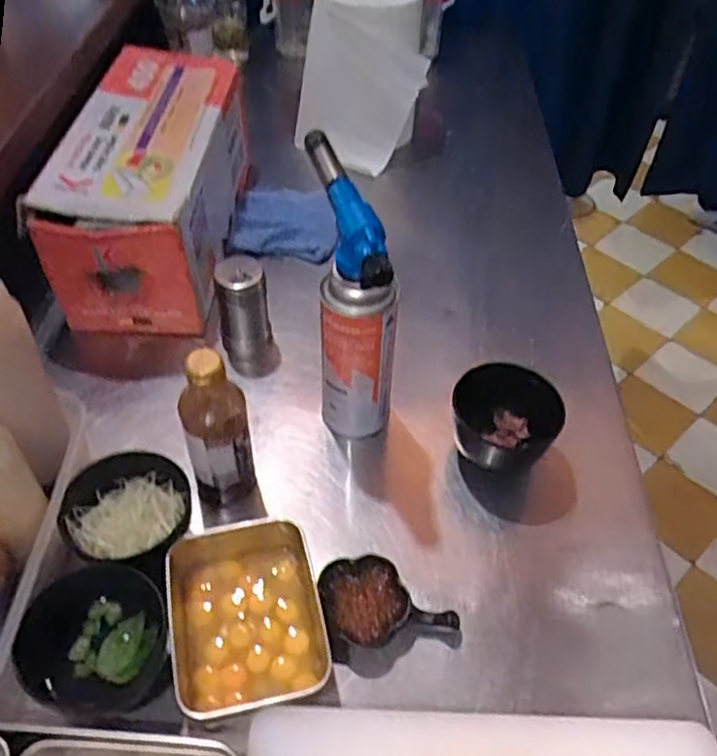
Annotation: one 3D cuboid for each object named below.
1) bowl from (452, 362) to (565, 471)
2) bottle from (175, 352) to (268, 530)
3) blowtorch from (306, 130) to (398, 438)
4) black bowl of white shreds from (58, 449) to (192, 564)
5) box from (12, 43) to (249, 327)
[{"bbox_3d":[0.137,0.039,0.643,0.097,0.060,0.091,1,48,-1],"label":"bowl"},{"bbox_3d":[-0.112,0.047,0.552,0.054,0.149,0.052,-11,49,-12],"label":"bottle"},{"bbox_3d":[-0.006,-0.071,0.620,0.062,0.230,0.147,-4,48,-6],"label":"blowtorch"},{"bbox_3d":[-0.186,0.113,0.559,0.093,0.050,0.092,1,48,-1],"label":"black bowl of white shreds"},{"bbox_3d":[-0.231,-0.226,0.797,0.150,0.158,0.353,3,48,1],"label":"box"}]

